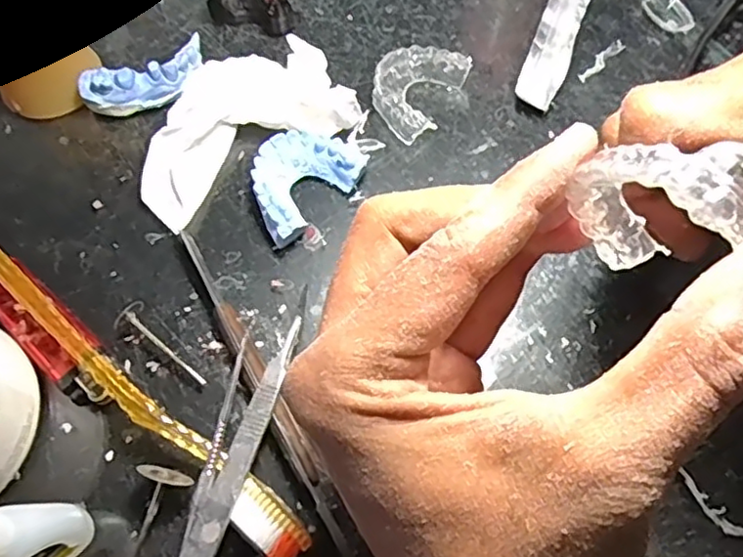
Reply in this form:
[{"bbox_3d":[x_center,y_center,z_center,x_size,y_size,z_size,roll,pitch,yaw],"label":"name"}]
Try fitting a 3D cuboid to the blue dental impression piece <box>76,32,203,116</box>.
[{"bbox_3d":[-0.114,-0.100,0.327,0.063,0.022,0.024,-24,69,-10],"label":"blue dental impression piece"}]

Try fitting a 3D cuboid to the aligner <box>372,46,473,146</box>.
[{"bbox_3d":[0.022,-0.096,0.329,0.039,0.013,0.056,27,69,11],"label":"aligner"}]

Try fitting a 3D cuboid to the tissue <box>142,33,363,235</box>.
[{"bbox_3d":[-0.066,-0.077,0.309,0.108,0.035,0.056,-32,70,-13],"label":"tissue"}]

